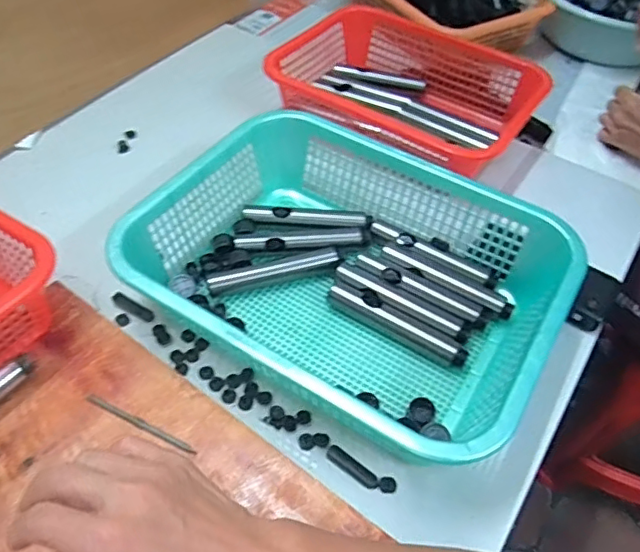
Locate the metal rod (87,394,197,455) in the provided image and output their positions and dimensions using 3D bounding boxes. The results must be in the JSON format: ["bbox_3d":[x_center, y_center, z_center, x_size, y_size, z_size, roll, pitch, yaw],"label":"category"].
[{"bbox_3d":[-0.158,0.129,0.493,0.112,0.004,0.009,23,52,14],"label":"metal rod"}]

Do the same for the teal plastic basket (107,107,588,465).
[{"bbox_3d":[0.033,-0.005,0.570,0.400,0.100,0.311,27,53,18],"label":"teal plastic basket"}]

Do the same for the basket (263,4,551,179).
[{"bbox_3d":[0.112,-0.253,0.791,0.332,0.098,0.244,31,54,20],"label":"basket"}]

